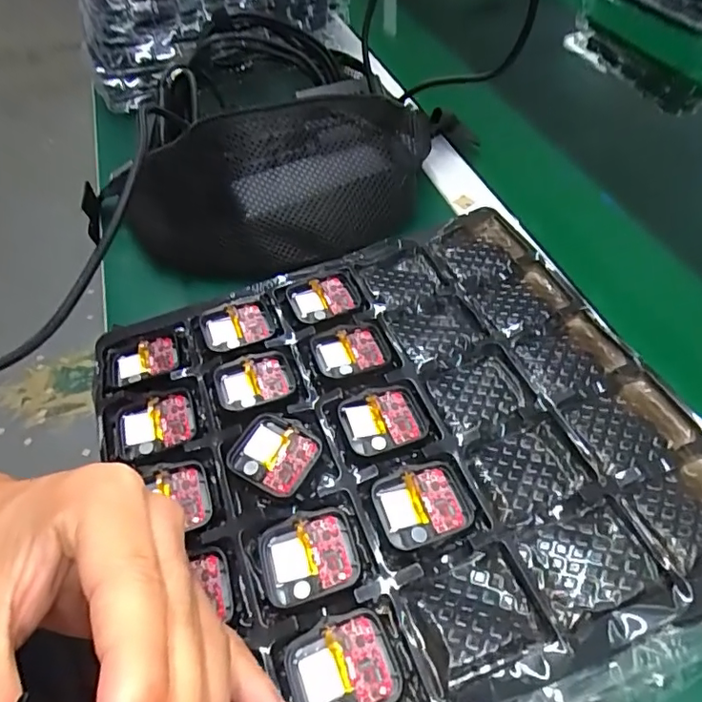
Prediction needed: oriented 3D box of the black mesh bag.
[{"bbox_3d":[-0.042,-0.127,0.415,0.233,0.105,0.109,-14,51,-7],"label":"black mesh bag"}]

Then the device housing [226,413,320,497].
[{"bbox_3d":[-0.039,0.051,0.269,0.041,0.007,0.034,23,56,21],"label":"device housing"}]

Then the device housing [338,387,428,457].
[{"bbox_3d":[0.017,0.036,0.282,0.043,0.004,0.035,-18,52,-11],"label":"device housing"}]

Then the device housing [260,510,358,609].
[{"bbox_3d":[-0.019,0.093,0.241,0.042,0.009,0.037,-15,52,-9],"label":"device housing"}]

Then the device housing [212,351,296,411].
[{"bbox_3d":[-0.053,0.017,0.299,0.042,0.005,0.035,-16,52,-9],"label":"device housing"}]

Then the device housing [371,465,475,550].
[{"bbox_3d":[0.034,0.072,0.252,0.043,0.005,0.036,-19,52,-12],"label":"device housing"}]

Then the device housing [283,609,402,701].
[{"bbox_3d":[-0.004,0.128,0.215,0.043,0.010,0.036,-18,52,-11],"label":"device housing"}]

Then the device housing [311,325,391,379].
[{"bbox_3d":[0.001,0.000,0.310,0.041,0.004,0.034,-19,52,-12],"label":"device housing"}]

